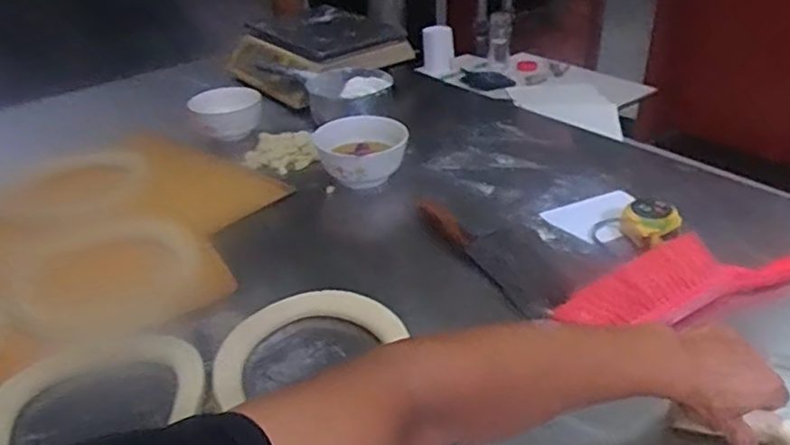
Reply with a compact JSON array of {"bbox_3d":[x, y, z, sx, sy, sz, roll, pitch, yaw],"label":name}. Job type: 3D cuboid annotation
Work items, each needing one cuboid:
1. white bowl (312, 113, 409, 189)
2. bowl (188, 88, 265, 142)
[{"bbox_3d":[-0.053,-0.116,1.038,0.141,0.072,0.139,-2,32,1],"label":"white bowl"},{"bbox_3d":[-0.323,-0.209,1.221,0.134,0.073,0.115,-8,32,-9],"label":"bowl"}]

